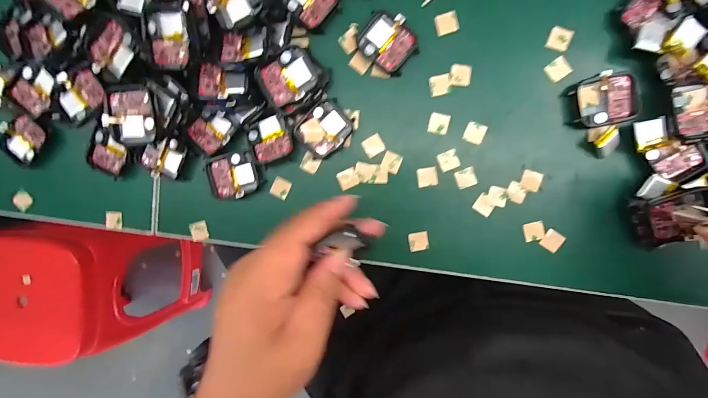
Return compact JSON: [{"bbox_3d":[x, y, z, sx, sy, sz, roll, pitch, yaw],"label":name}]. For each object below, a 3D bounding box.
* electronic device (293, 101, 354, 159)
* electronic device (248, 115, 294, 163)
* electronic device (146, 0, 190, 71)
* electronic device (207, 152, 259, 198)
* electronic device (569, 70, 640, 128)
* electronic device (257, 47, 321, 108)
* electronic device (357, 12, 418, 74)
[{"bbox_3d":[-0.025,-0.057,0.267,0.043,0.012,0.037,-39,92,8],"label":"electronic device"},{"bbox_3d":[-0.070,-0.050,0.268,0.034,0.006,0.034,-19,95,7],"label":"electronic device"},{"bbox_3d":[-0.135,-0.119,0.234,0.031,0.005,0.044,4,105,10],"label":"electronic device"},{"bbox_3d":[-0.104,-0.020,0.275,0.042,0.008,0.037,-9,96,6],"label":"electronic device"},{"bbox_3d":[0.193,-0.076,0.248,0.043,0.013,0.038,-12,95,6],"label":"electronic device"},{"bbox_3d":[-0.049,-0.093,0.246,0.043,0.007,0.036,-32,92,4],"label":"electronic device"},{"bbox_3d":[0.026,-0.127,0.256,0.042,0.010,0.037,36,98,0],"label":"electronic device"}]

